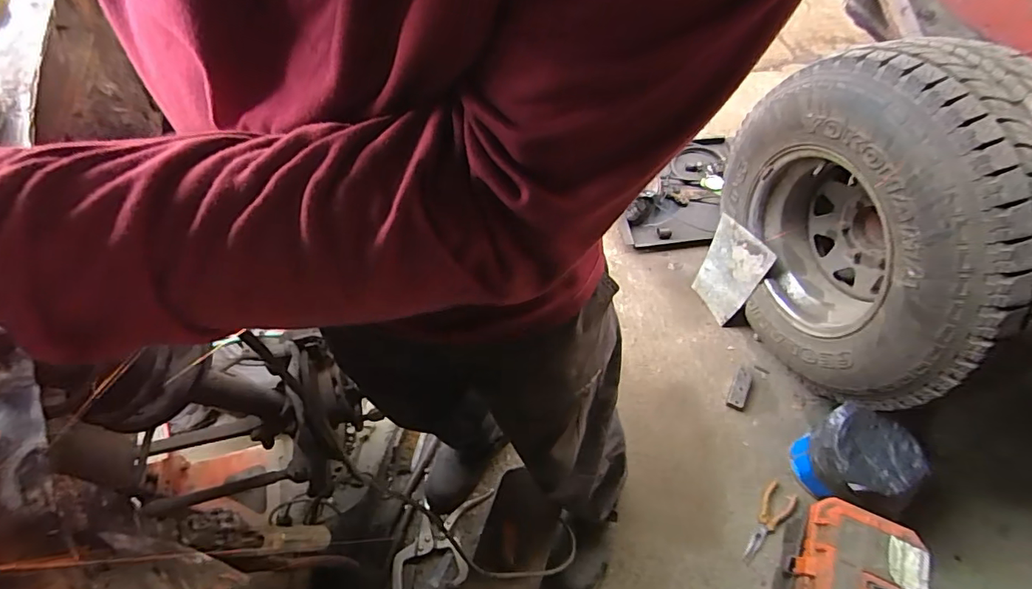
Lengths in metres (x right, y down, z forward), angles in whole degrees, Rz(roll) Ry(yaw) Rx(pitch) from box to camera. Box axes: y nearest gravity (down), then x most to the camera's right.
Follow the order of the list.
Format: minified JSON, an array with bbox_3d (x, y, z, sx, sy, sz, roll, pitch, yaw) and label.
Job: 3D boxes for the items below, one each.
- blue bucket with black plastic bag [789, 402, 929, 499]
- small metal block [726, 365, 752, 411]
[{"bbox_3d":[0.694,0.346,1.023,0.152,0.206,0.180,-24,60,-14],"label":"blue bucket with black plastic bag"},{"bbox_3d":[0.571,0.237,1.242,0.045,0.026,0.123,22,60,14],"label":"small metal block"}]

